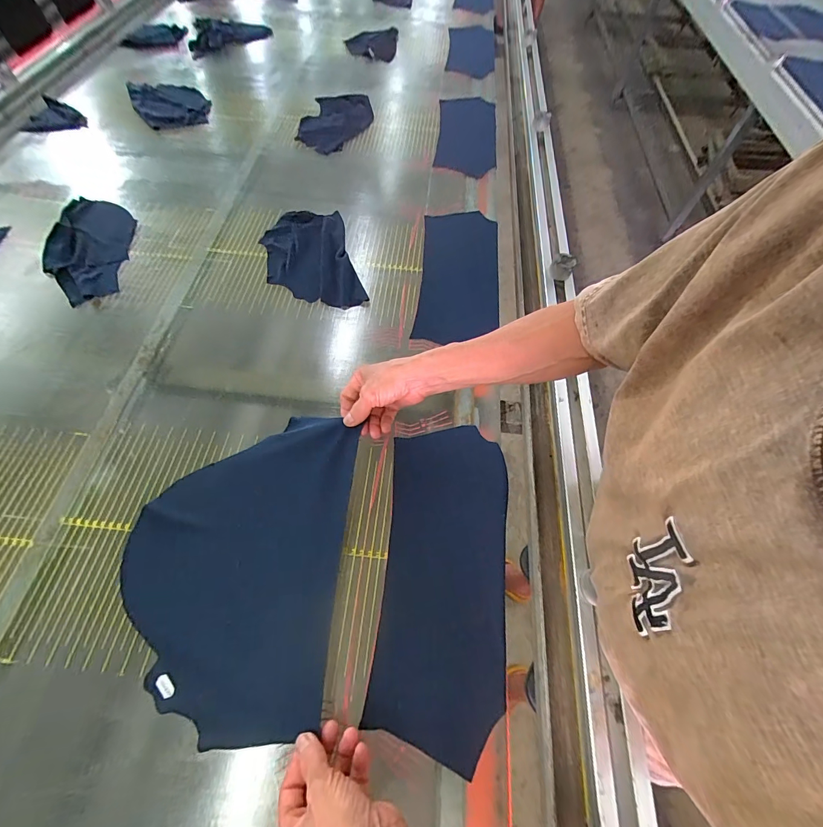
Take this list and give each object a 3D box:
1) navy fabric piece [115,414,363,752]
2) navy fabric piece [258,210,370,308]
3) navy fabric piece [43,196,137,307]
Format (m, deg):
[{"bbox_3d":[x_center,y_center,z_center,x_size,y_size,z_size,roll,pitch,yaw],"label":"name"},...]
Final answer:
[{"bbox_3d":[-0.201,0.159,0.437,0.241,0.043,0.332,5,61,-1],"label":"navy fabric piece"},{"bbox_3d":[-0.190,-0.293,0.700,0.154,0.012,0.262,-13,63,-11],"label":"navy fabric piece"},{"bbox_3d":[-0.585,-0.306,0.679,0.129,0.021,0.279,-9,62,-9],"label":"navy fabric piece"}]

